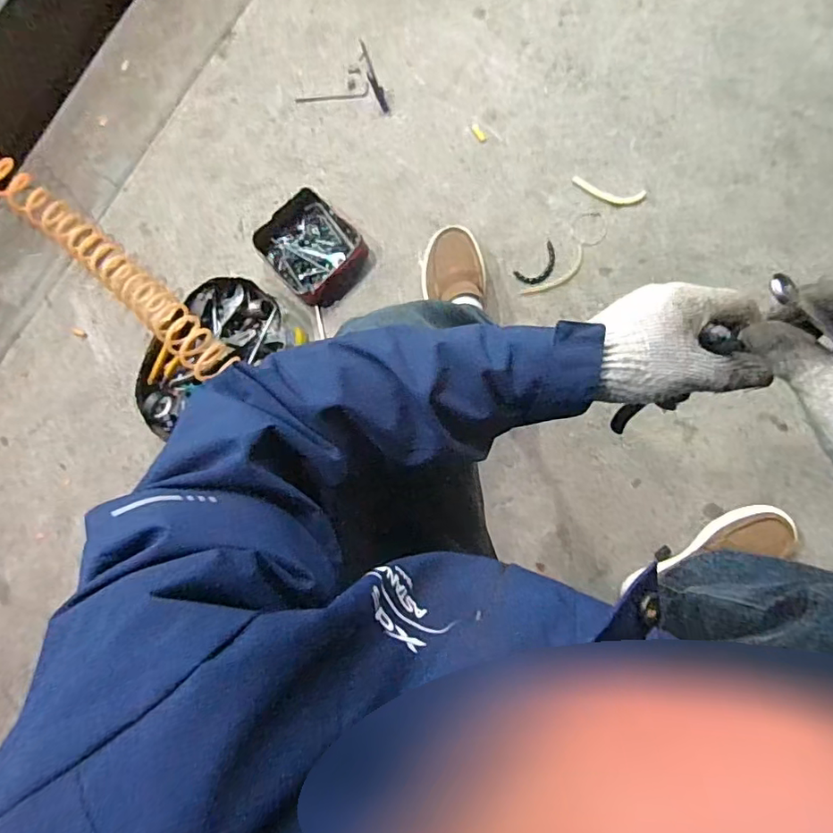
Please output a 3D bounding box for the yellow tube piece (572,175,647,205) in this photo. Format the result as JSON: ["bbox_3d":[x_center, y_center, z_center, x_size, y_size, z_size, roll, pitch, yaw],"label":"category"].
[{"bbox_3d":[0.329,-0.387,0.947,0.124,0.004,0.031,17,90,9],"label":"yellow tube piece"}]

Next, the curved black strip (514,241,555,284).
[{"bbox_3d":[0.214,-0.259,0.954,0.083,0.004,0.045,-42,82,5],"label":"curved black strip"}]

